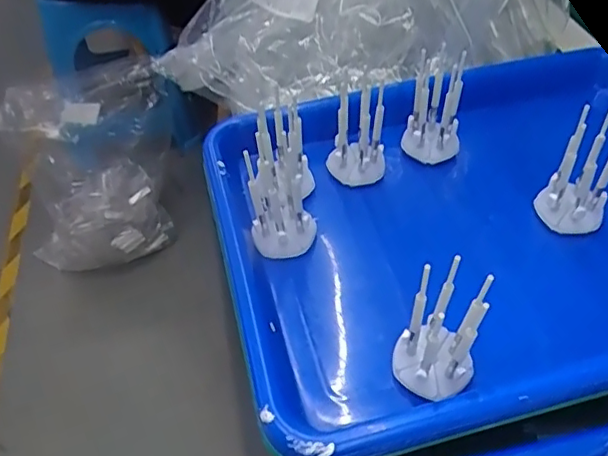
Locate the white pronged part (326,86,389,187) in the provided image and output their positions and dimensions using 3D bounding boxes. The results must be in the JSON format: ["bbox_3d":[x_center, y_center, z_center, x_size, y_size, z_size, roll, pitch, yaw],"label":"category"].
[{"bbox_3d":[0.035,-0.058,0.381,0.037,0.061,0.028,1,46,3],"label":"white pronged part"}]

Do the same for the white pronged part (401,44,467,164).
[{"bbox_3d":[0.088,-0.081,0.390,0.036,0.074,0.019,7,27,9],"label":"white pronged part"}]

